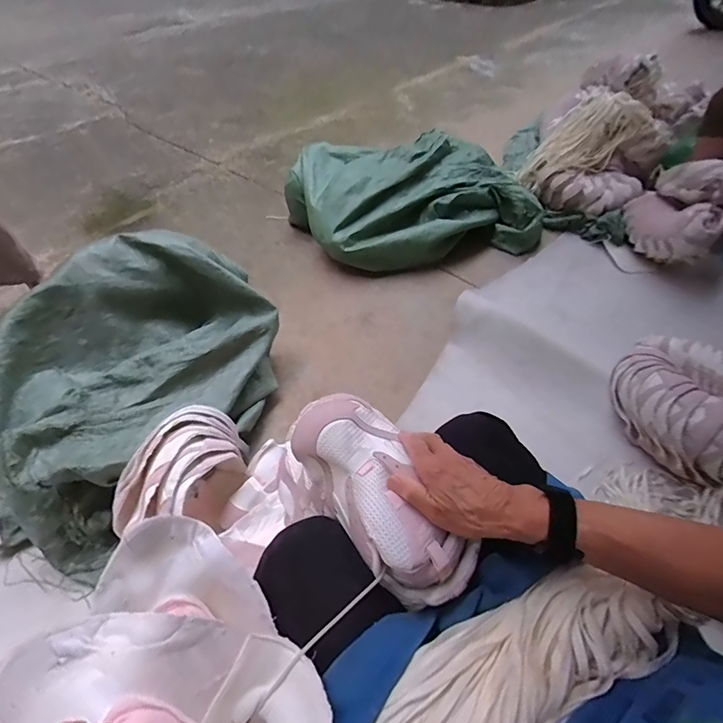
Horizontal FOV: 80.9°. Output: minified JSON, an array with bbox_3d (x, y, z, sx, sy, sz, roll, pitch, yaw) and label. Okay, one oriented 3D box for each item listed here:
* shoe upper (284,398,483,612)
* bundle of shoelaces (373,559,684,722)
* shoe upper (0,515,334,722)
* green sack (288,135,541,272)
[{"bbox_3d":[0.022,0.135,0.459,0.113,0.085,0.241,-28,67,-22],"label":"shoe upper"},{"bbox_3d":[0.109,0.287,0.352,0.322,0.086,0.119,-29,58,-23],"label":"bundle of shoelaces"},{"bbox_3d":[-0.139,0.244,0.331,0.227,0.189,0.090,37,98,8],"label":"shoe upper"},{"bbox_3d":[0.172,-0.554,1.460,0.794,0.217,0.534,-15,53,-13],"label":"green sack"}]

